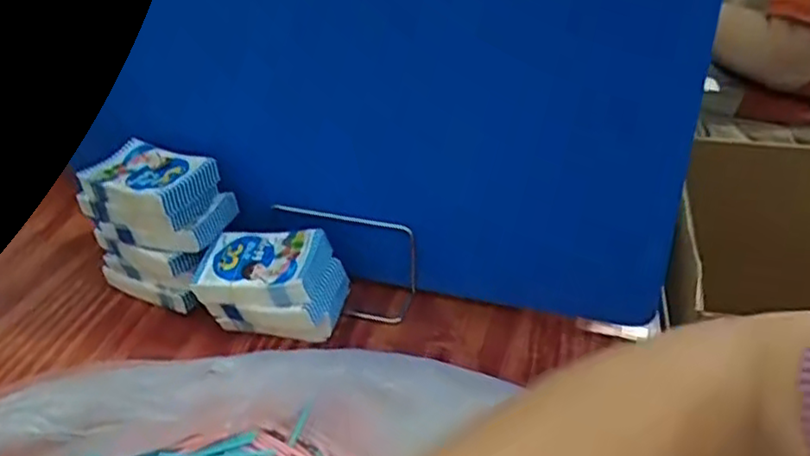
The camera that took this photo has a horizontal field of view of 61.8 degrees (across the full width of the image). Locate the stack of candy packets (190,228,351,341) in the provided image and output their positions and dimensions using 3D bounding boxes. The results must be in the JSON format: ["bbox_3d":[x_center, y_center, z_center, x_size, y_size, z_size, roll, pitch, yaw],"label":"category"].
[{"bbox_3d":[-0.120,0.049,0.611,0.123,0.070,0.076,4,34,12],"label":"stack of candy packets"}]

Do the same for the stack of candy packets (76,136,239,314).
[{"bbox_3d":[-0.227,-0.001,0.645,0.122,0.133,0.083,15,38,26],"label":"stack of candy packets"}]

